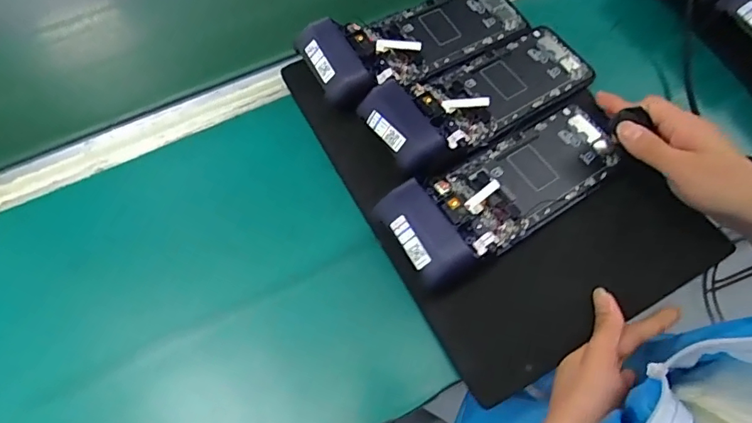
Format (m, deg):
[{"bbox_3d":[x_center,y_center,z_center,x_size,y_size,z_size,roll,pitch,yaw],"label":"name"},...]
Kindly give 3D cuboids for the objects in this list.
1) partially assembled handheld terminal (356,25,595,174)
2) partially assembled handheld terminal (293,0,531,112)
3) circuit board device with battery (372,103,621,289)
[{"bbox_3d":[0.095,-0.108,0.428,0.216,0.035,0.082,-28,67,-16],"label":"partially assembled handheld terminal"},{"bbox_3d":[0.040,-0.169,0.454,0.225,0.038,0.088,-30,68,-16],"label":"partially assembled handheld terminal"},{"bbox_3d":[0.112,-0.025,0.393,0.222,0.035,0.079,-30,68,-17],"label":"circuit board device with battery"}]

